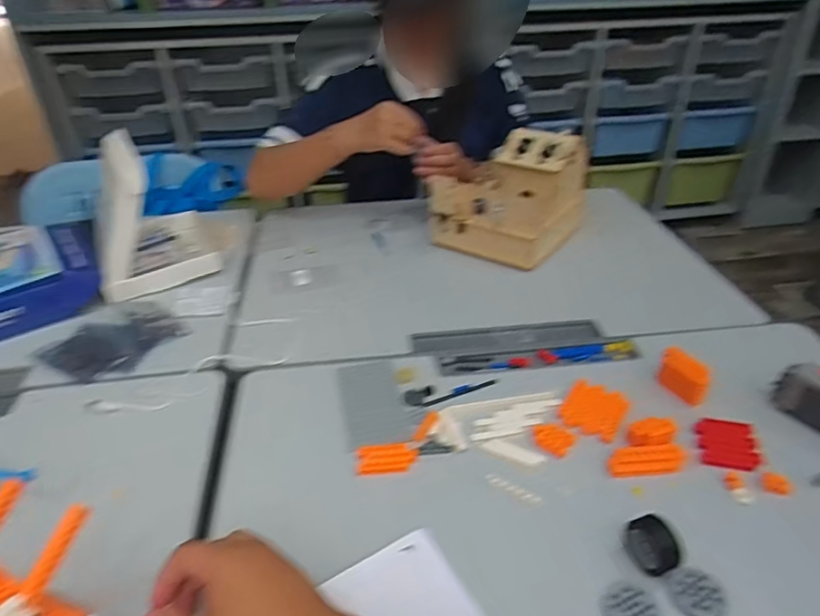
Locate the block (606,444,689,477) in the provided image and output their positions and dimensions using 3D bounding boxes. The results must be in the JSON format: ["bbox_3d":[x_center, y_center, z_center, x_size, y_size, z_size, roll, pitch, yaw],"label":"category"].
[{"bbox_3d":[0.223,0.142,0.531,0.072,0.022,0.020,-5,33,-5],"label":"block"}]

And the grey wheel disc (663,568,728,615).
[{"bbox_3d":[0.212,0.212,0.419,0.034,0.013,0.035,-1,33,1],"label":"grey wheel disc"}]

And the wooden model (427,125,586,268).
[{"bbox_3d":[0.158,-0.188,0.895,0.176,0.159,0.198,22,40,32],"label":"wooden model"}]

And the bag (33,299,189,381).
[{"bbox_3d":[-0.366,0.036,0.712,0.127,0.015,0.145,19,38,28],"label":"bag"}]

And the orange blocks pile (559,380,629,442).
[{"bbox_3d":[0.191,0.104,0.588,0.059,0.012,0.066,16,37,25],"label":"orange blocks pile"}]

